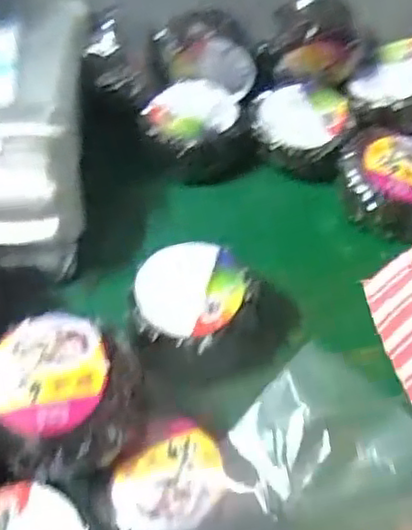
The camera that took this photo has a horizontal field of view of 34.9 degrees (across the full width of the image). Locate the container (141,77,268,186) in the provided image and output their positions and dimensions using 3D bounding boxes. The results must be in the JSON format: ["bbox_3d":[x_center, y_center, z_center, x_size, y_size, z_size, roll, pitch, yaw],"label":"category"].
[{"bbox_3d":[-0.012,-0.243,1.179,0.191,0.083,0.180,0,55,-1],"label":"container"}]

